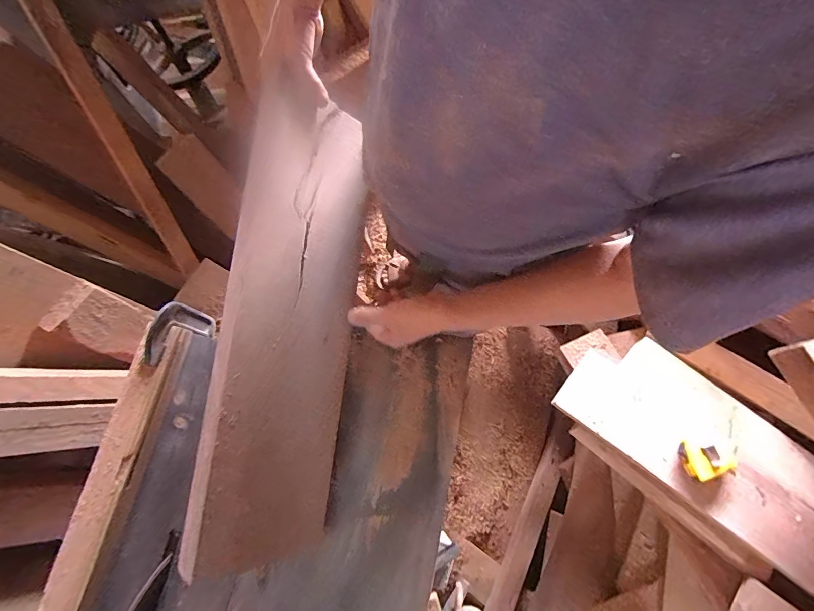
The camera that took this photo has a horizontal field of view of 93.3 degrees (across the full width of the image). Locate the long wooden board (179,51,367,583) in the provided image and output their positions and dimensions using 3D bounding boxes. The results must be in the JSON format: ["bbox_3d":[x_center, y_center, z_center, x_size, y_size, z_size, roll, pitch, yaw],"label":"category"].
[{"bbox_3d":[-0.150,0.013,0.495,0.162,0.029,0.573,13,80,-40],"label":"long wooden board"}]

